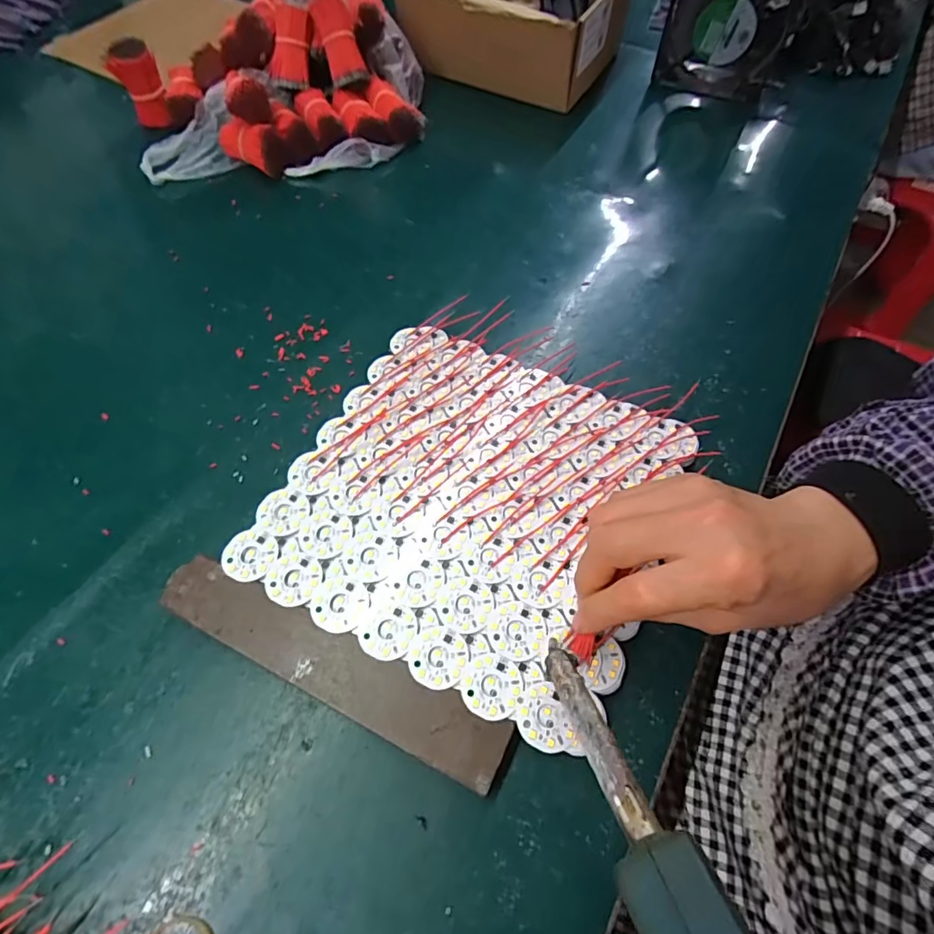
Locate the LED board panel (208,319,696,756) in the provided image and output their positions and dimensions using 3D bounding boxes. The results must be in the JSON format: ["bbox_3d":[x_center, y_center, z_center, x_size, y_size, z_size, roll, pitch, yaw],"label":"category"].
[{"bbox_3d":[0.005,0.017,0.322,0.216,0.017,0.213,25,62,13],"label":"LED board panel"}]

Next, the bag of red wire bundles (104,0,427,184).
[{"bbox_3d":[-0.194,-0.392,0.528,0.292,0.107,0.201,-8,60,-5],"label":"bag of red wire bundles"}]

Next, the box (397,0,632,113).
[{"bbox_3d":[0.050,-0.497,0.587,0.222,0.108,0.162,24,63,13],"label":"box"}]

